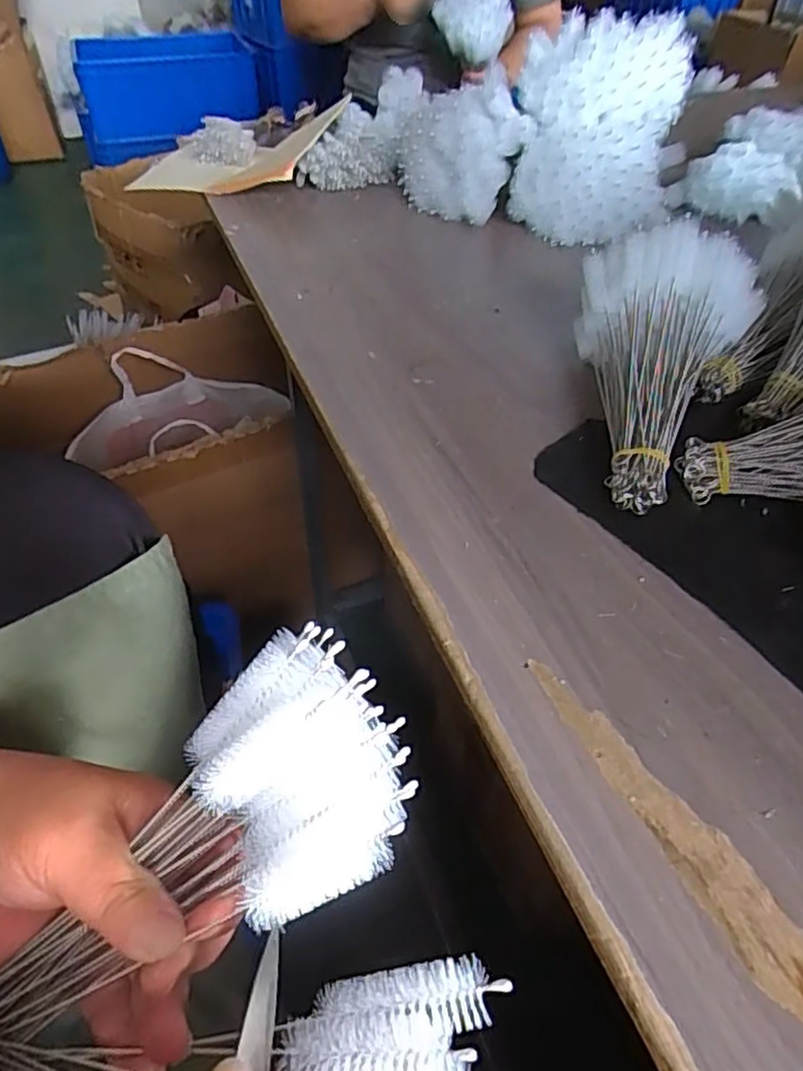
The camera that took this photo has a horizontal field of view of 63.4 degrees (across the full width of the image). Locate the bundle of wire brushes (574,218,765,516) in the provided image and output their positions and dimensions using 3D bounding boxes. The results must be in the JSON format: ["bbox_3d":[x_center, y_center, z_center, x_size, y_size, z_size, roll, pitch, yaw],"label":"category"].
[{"bbox_3d":[0.171,-0.114,0.416,0.119,0.099,0.190,9,47,11],"label":"bundle of wire brushes"}]

